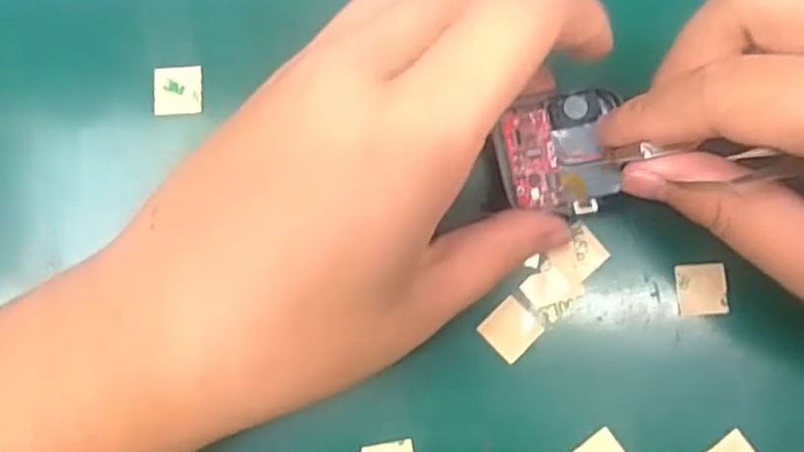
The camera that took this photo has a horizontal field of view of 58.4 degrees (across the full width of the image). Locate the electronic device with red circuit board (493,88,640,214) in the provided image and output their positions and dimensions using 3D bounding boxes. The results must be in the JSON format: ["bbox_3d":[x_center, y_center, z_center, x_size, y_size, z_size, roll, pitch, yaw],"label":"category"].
[{"bbox_3d":[0.049,-0.022,0.222,0.039,0.012,0.036,-10,82,-1],"label":"electronic device with red circuit board"}]

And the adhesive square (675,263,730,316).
[{"bbox_3d":[0.093,0.019,0.220,0.015,0.004,0.016,-4,81,1],"label":"adhesive square"}]

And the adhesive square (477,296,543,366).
[{"bbox_3d":[0.033,0.032,0.219,0.015,0.004,0.015,-44,83,-5],"label":"adhesive square"}]

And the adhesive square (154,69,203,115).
[{"bbox_3d":[-0.072,-0.044,0.230,0.015,0.004,0.016,-5,81,0],"label":"adhesive square"}]

